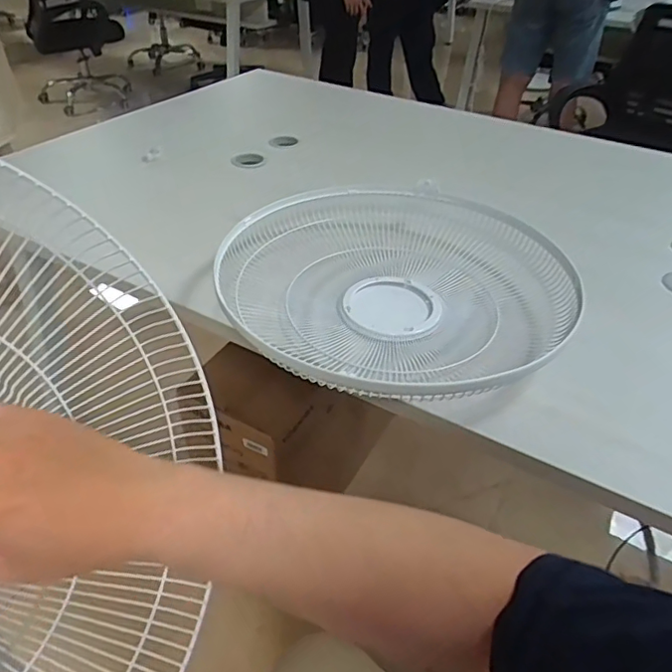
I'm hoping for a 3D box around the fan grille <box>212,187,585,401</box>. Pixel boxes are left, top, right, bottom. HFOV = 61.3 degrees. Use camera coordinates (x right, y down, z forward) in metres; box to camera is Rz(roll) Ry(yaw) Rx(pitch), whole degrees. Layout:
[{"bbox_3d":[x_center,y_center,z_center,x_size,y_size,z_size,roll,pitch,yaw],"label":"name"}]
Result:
[{"bbox_3d":[0.075,-0.063,0.739,0.395,0.089,0.411,2,39,-1],"label":"fan grille"}]

